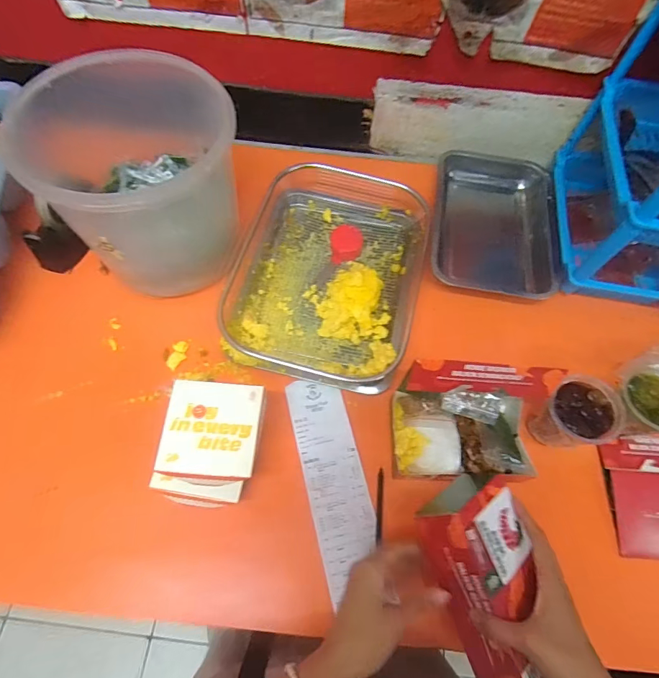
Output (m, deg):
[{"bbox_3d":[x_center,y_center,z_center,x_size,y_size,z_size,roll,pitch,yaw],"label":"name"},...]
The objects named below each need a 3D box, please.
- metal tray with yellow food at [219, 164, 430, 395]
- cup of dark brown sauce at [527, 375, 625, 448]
[{"bbox_3d":[0.005,-0.112,0.661,0.269,0.069,0.372,15,66,4],"label":"metal tray with yellow food"},{"bbox_3d":[0.321,0.112,0.561,0.100,0.125,0.084,-12,66,-8],"label":"cup of dark brown sauce"}]

